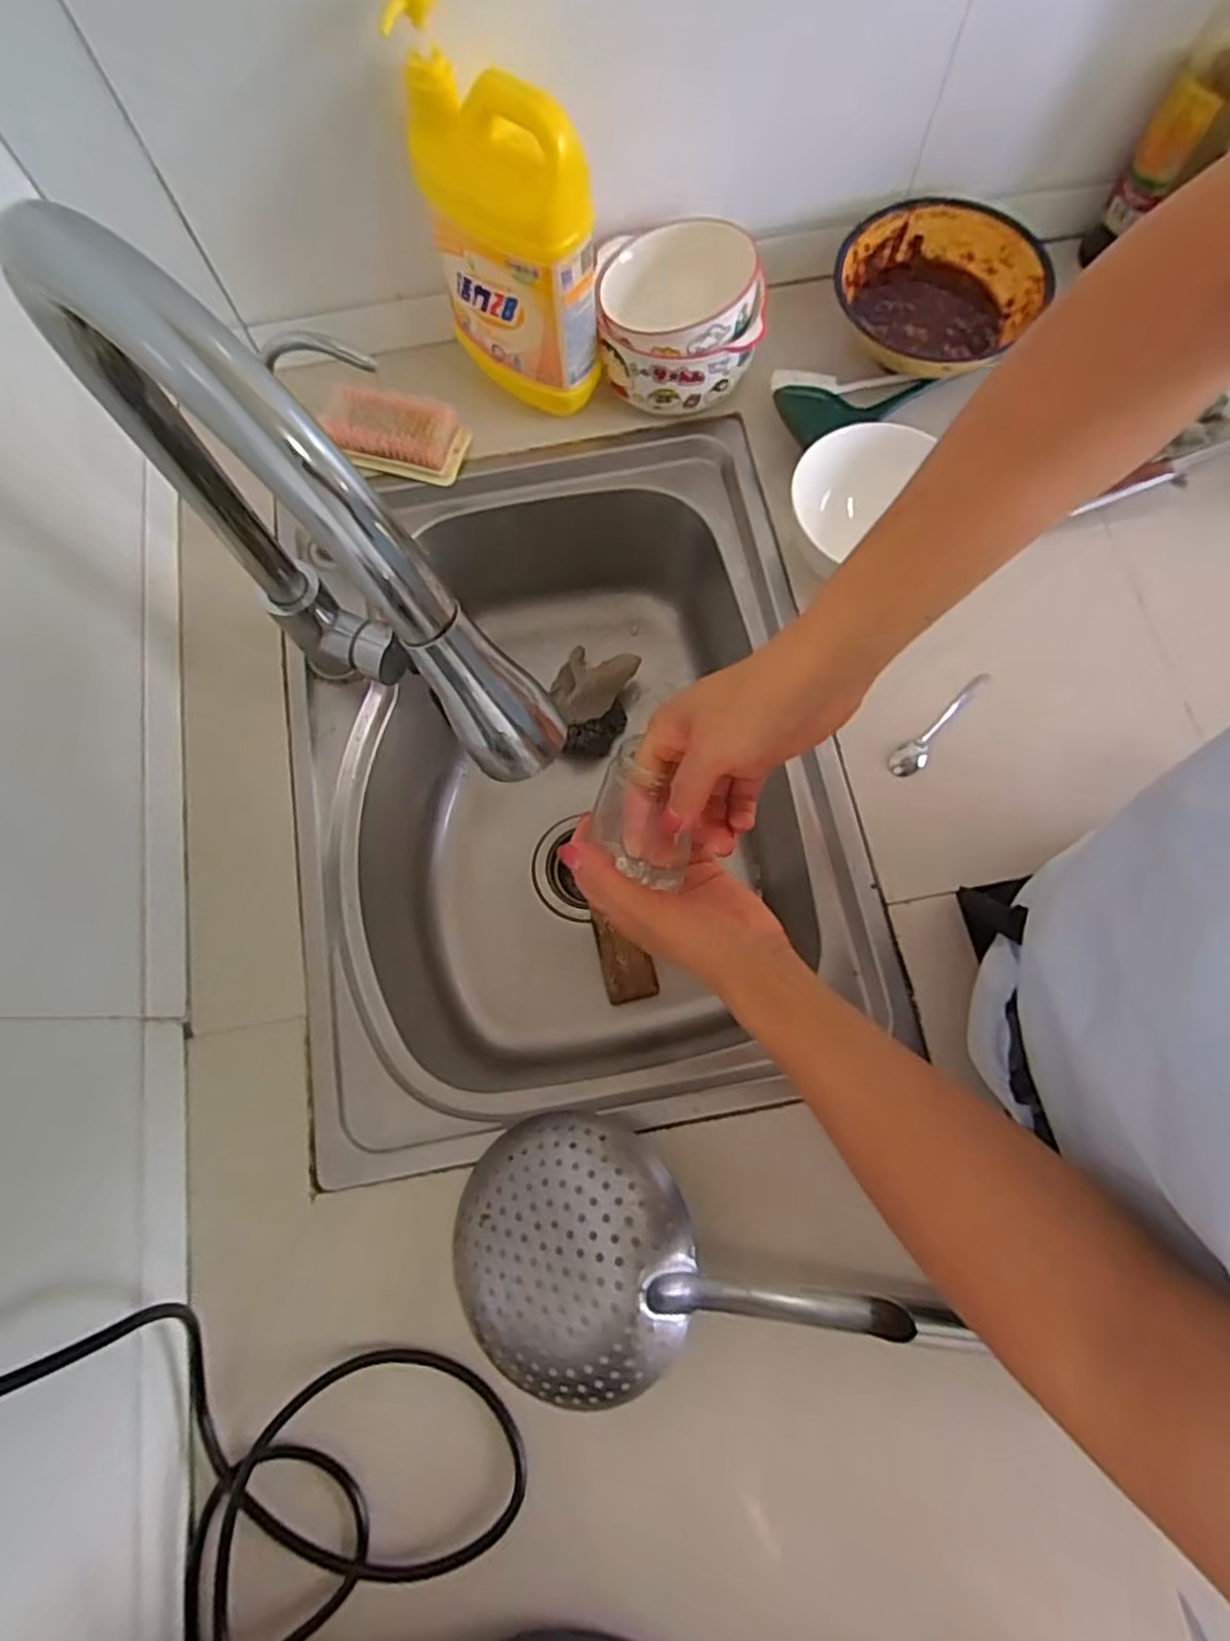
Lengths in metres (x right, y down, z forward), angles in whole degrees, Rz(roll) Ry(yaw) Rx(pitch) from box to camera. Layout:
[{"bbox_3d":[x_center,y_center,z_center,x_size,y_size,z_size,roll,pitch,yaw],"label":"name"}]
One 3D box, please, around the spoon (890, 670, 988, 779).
[{"bbox_3d":[0.258,-0.075,0.547,0.114,0.008,0.023,-40,78,-10],"label":"spoon"}]

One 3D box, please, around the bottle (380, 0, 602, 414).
[{"bbox_3d":[-0.078,-0.438,0.528,0.137,0.217,0.069,43,79,11],"label":"bottle"}]

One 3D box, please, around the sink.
[{"bbox_3d":[-0.045,-0.034,0.657,0.428,0.215,0.566,-9,75,-2],"label":"sink"}]

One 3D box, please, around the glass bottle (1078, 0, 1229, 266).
[{"bbox_3d":[0.482,-0.586,0.558,0.064,0.233,0.070,28,77,8],"label":"glass bottle"}]

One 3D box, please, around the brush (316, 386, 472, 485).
[{"bbox_3d":[-0.193,-0.343,0.618,0.115,0.032,0.061,10,75,3],"label":"brush"}]

